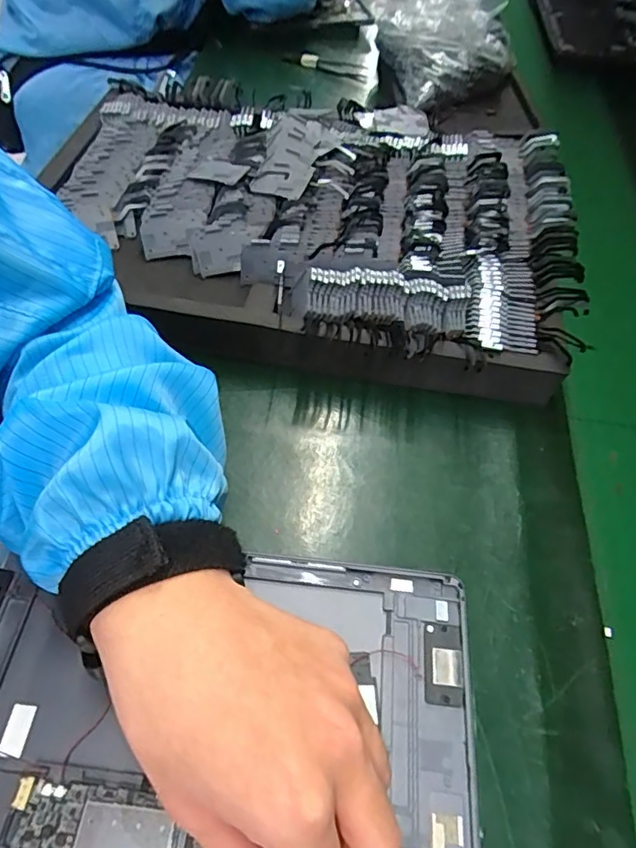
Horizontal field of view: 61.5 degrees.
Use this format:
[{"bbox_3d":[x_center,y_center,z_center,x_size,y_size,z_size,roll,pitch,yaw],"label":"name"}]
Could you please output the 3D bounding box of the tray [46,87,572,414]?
[{"bbox_3d":[-0.008,-0.173,0.459,0.424,0.059,0.307,8,56,3],"label":"tray"}]

